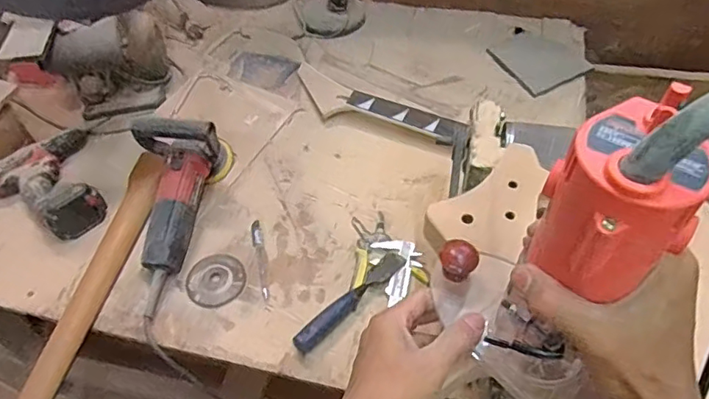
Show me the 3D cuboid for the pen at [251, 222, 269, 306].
[{"bbox_3d":[-0.150,0.093,0.840,0.015,0.011,0.145,-10,53,-7],"label":"pen"}]

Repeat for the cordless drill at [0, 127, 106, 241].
[{"bbox_3d":[-0.499,-0.032,0.892,0.205,0.064,0.180,38,62,26],"label":"cordless drill"}]

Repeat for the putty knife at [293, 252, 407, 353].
[{"bbox_3d":[-0.006,0.144,0.770,0.202,0.032,0.032,-37,60,-24],"label":"putty knife"}]

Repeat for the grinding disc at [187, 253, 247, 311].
[{"bbox_3d":[-0.211,0.122,0.812,0.084,0.004,0.090,-27,57,-18],"label":"grinding disc"}]

